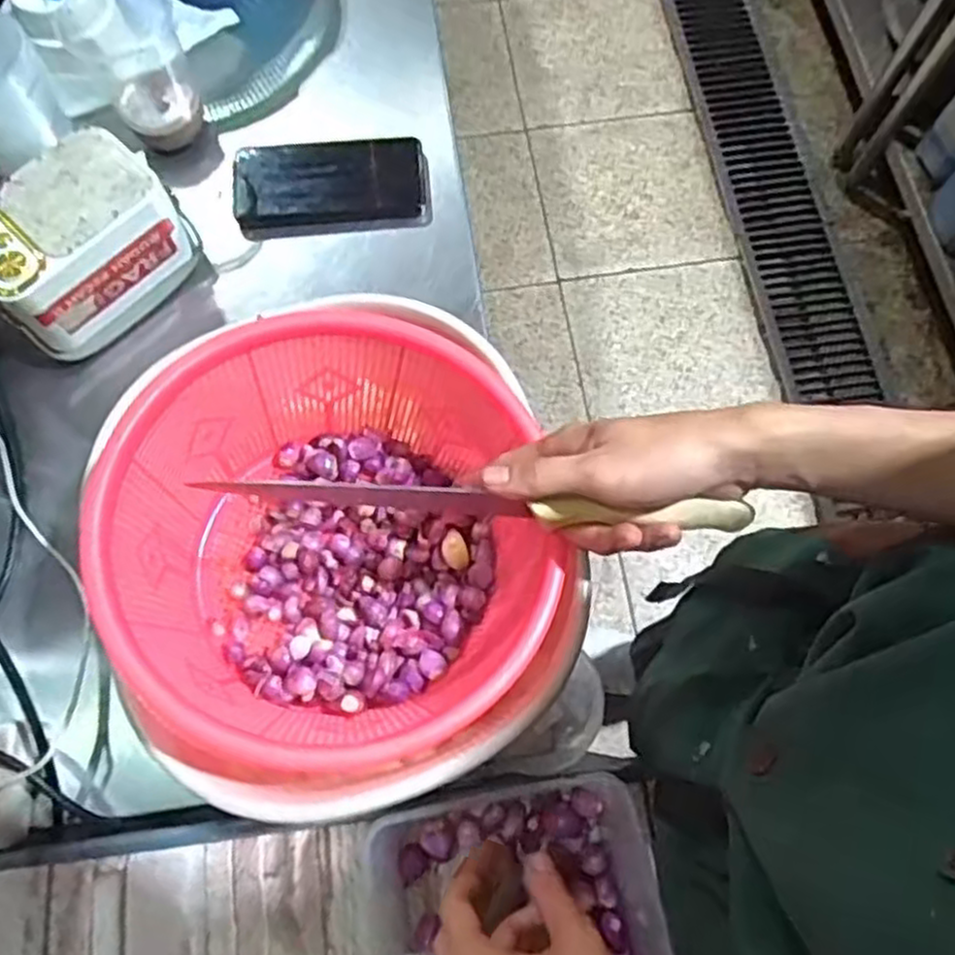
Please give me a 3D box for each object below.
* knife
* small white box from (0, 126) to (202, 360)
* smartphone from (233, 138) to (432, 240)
[{"bbox_3d":[0.001,0.013,0.406,0.295,0.021,0.011,4,71,-1],"label":"knife"},{"bbox_3d":[-0.314,-0.185,0.596,0.092,0.114,0.149,41,75,12],"label":"small white box"},{"bbox_3d":[-0.127,-0.255,0.661,0.166,0.009,0.083,-6,85,-6],"label":"smartphone"}]

